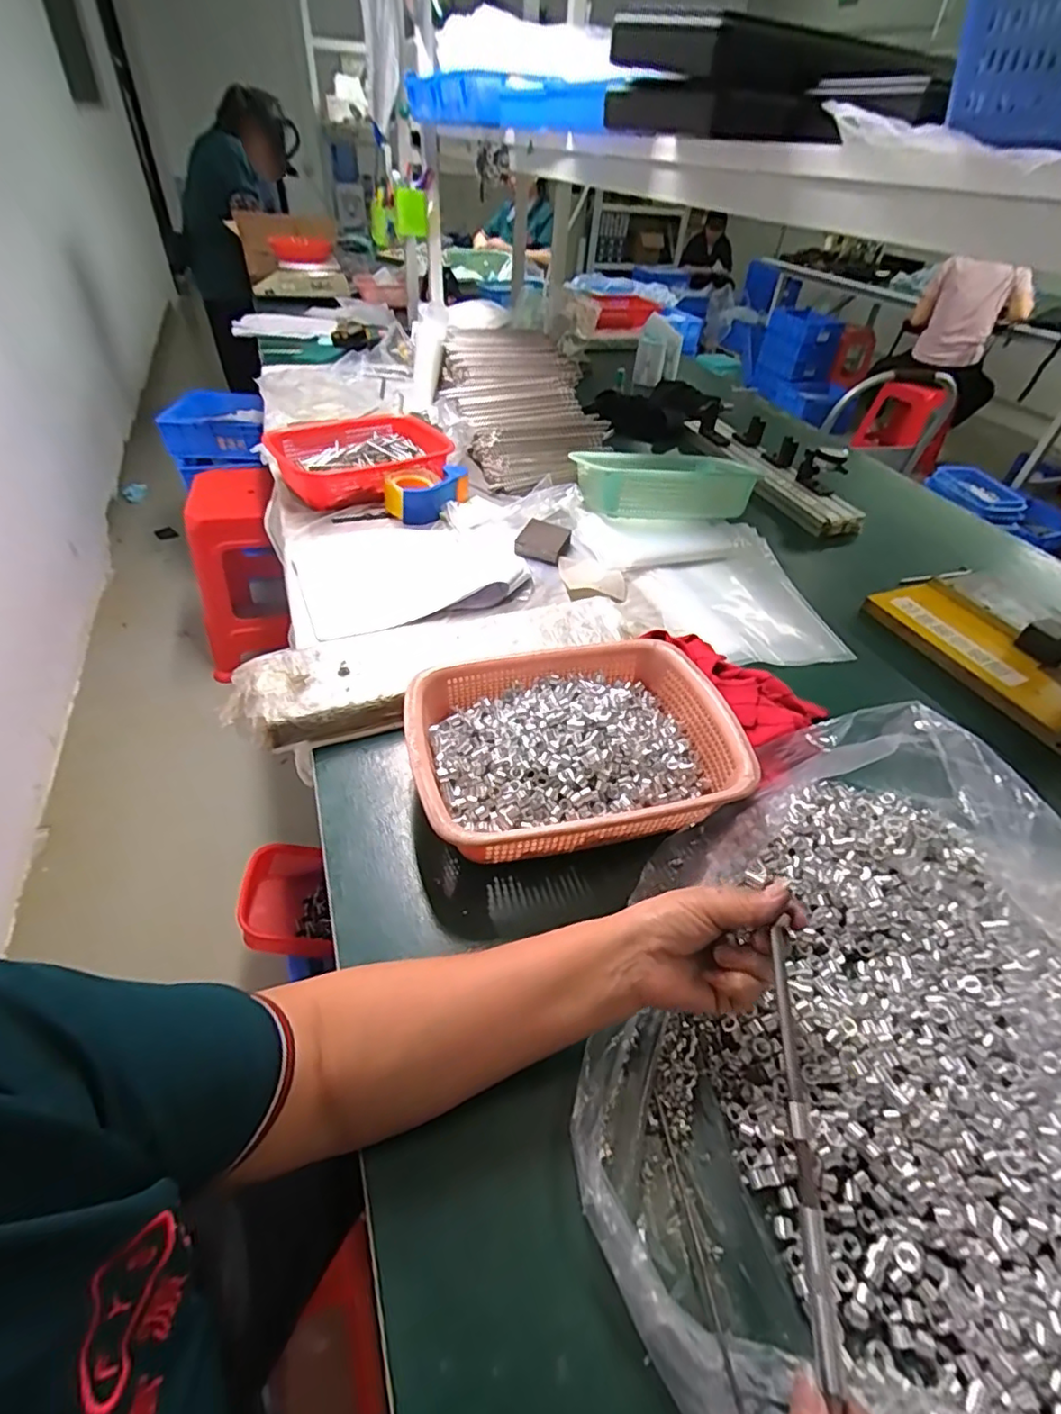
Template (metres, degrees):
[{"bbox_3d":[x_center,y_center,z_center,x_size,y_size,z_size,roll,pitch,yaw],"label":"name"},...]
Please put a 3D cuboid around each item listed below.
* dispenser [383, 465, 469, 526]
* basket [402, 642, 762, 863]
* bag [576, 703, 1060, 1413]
[{"bbox_3d":[-0.169,-0.345,0.968,0.135,0.058,0.095,-1,44,-7],"label":"dispenser"},{"bbox_3d":[0.038,0.042,0.565,0.295,0.073,0.219,-9,45,-14],"label":"basket"},{"bbox_3d":[0.286,0.200,0.364,0.423,0.125,0.473,27,48,21],"label":"bag"}]

